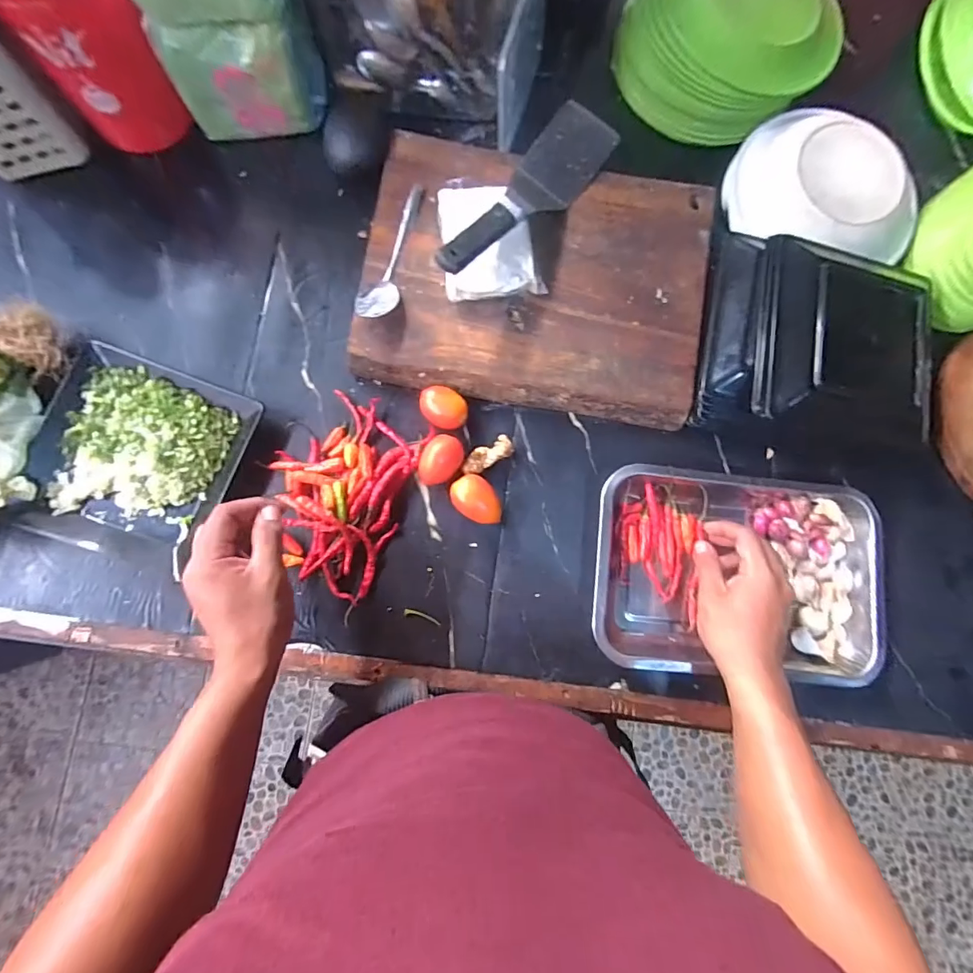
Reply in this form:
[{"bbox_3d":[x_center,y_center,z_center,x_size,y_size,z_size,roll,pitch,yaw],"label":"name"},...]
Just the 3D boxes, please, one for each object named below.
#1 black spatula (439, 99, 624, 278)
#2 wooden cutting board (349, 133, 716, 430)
[{"bbox_3d":[0.042,-0.309,0.490,0.072,0.031,0.280,38,67,1],"label":"black spatula"},{"bbox_3d":[0.058,-0.226,0.522,0.365,0.048,0.271,9,83,-3],"label":"wooden cutting board"}]

